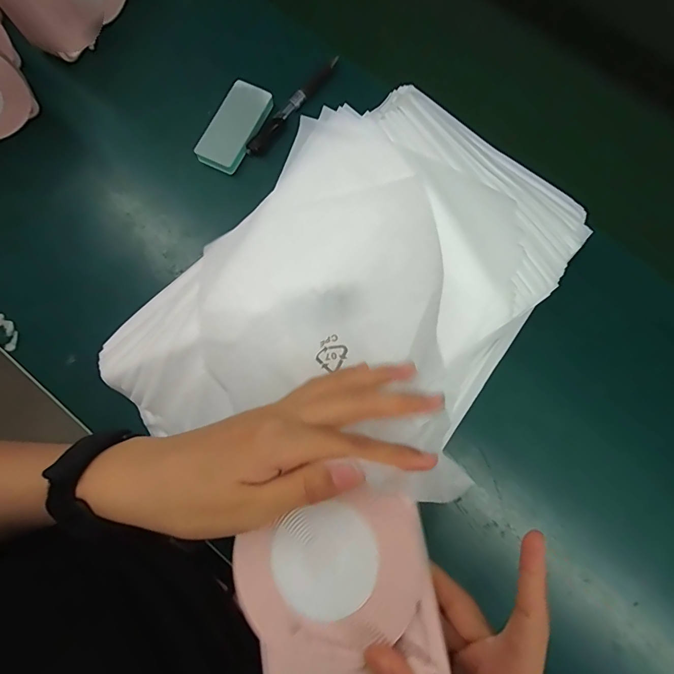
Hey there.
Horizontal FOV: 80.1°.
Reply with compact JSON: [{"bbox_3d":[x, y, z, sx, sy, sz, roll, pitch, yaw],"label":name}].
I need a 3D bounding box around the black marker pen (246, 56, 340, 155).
[{"bbox_3d":[-0.044,-0.240,0.416,0.012,0.015,0.139,40,82,8],"label":"black marker pen"}]

